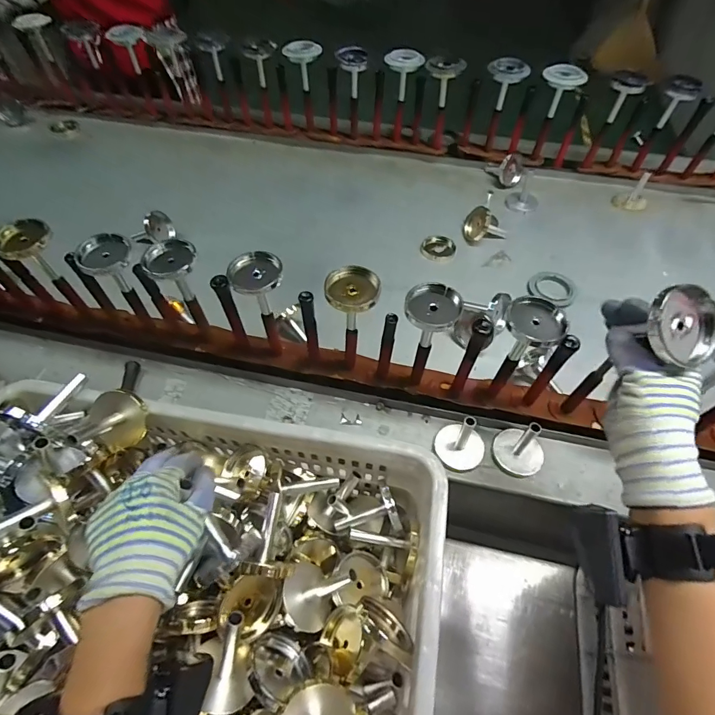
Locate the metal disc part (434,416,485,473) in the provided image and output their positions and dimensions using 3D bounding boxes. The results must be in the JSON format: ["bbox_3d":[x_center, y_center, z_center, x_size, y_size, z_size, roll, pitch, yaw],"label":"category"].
[{"bbox_3d":[0.137,0.106,0.525,0.065,0.071,0.061,0,57,0],"label":"metal disc part"}]

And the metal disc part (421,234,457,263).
[{"bbox_3d":[0.161,-0.216,0.794,0.064,0.021,0.067,0,57,0],"label":"metal disc part"}]

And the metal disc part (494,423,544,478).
[{"bbox_3d":[0.213,0.111,0.520,0.061,0.070,0.059,31,62,19],"label":"metal disc part"}]

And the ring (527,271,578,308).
[{"bbox_3d":[0.347,-0.123,0.726,0.083,0.013,0.066,31,62,19],"label":"ring"}]

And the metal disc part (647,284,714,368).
[{"bbox_3d":[0.260,-0.026,0.323,0.064,0.007,0.061,-9,95,-15],"label":"metal disc part"}]

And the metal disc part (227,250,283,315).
[{"bbox_3d":[-0.124,-0.086,0.520,0.066,0.072,0.061,-11,58,-7],"label":"metal disc part"}]

